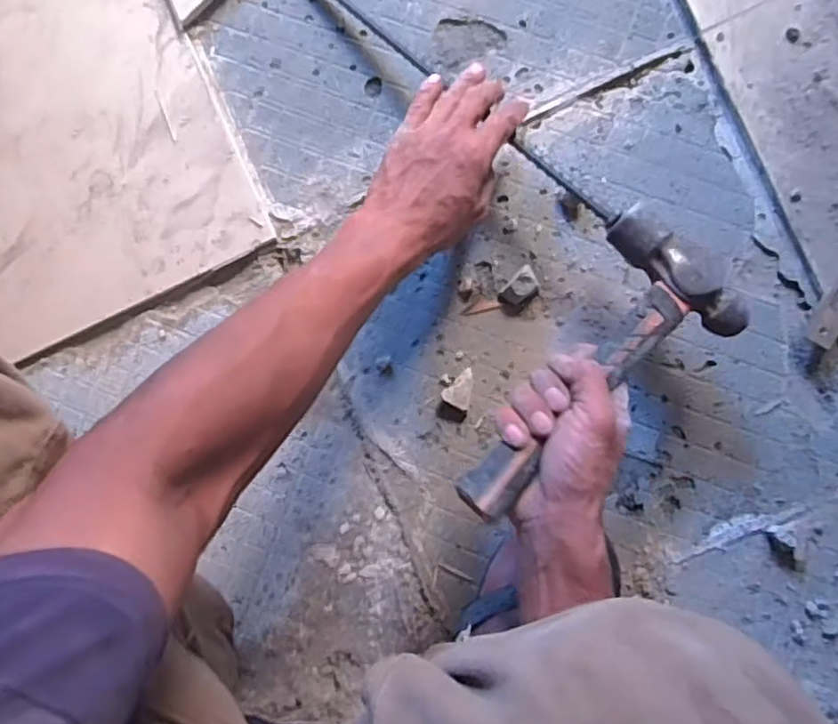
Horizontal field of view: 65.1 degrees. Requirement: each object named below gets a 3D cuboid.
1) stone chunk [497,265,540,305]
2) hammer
[{"bbox_3d":[0.087,-0.062,0.561,0.024,0.018,0.036,44,95,3],"label":"stone chunk"},{"bbox_3d":[0.121,0.003,0.454,0.111,0.030,0.256,44,76,3],"label":"hammer"}]

